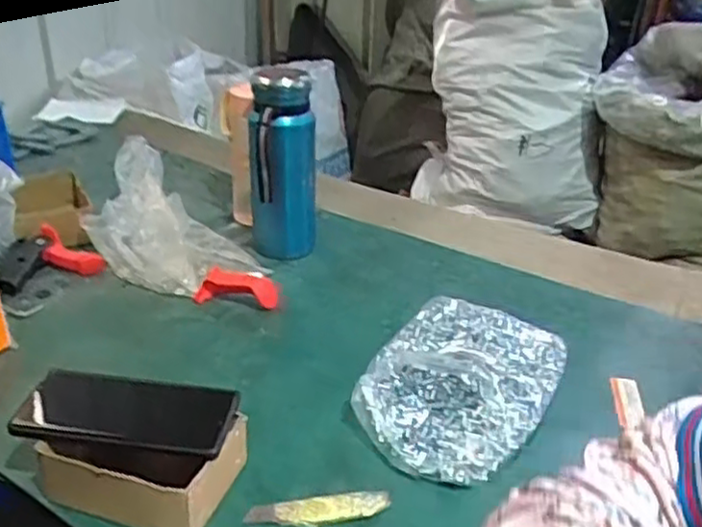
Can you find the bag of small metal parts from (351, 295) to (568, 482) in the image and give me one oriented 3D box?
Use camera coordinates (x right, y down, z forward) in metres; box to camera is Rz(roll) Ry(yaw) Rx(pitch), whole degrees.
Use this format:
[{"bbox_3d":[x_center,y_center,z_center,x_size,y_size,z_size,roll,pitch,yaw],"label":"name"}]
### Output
[{"bbox_3d":[0.102,0.105,0.675,0.153,0.050,0.215,20,33,31],"label":"bag of small metal parts"}]

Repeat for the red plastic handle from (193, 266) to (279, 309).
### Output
[{"bbox_3d":[-0.121,0.029,0.769,0.086,0.041,0.019,3,28,2],"label":"red plastic handle"}]

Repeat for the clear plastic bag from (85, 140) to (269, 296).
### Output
[{"bbox_3d":[-0.200,-0.044,0.794,0.175,0.129,0.112,13,30,20],"label":"clear plastic bag"}]

